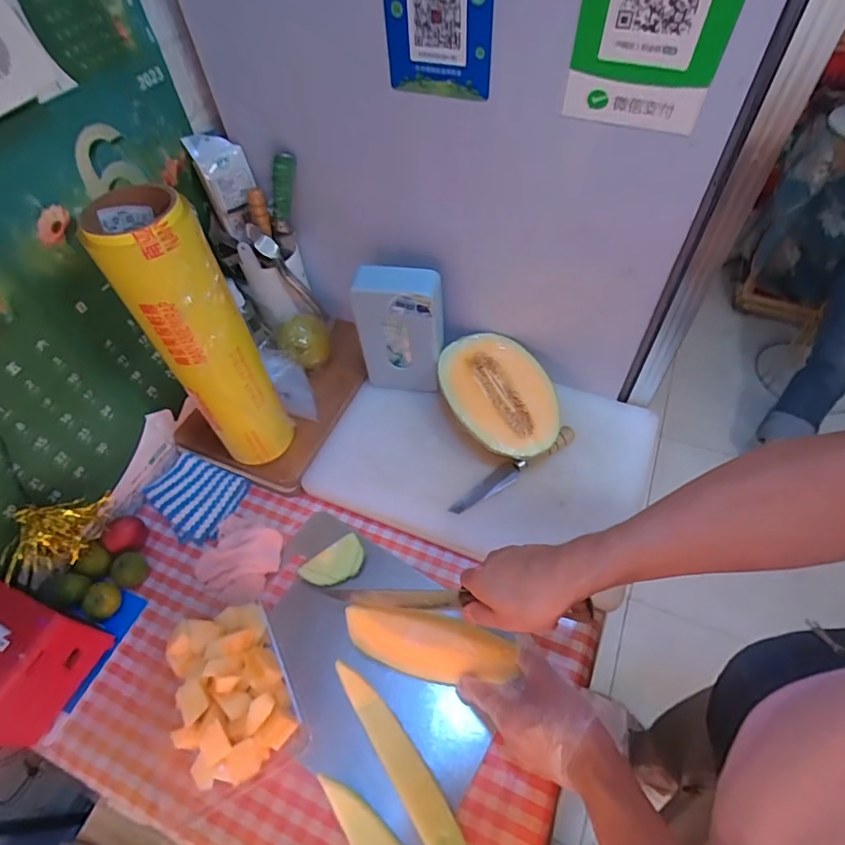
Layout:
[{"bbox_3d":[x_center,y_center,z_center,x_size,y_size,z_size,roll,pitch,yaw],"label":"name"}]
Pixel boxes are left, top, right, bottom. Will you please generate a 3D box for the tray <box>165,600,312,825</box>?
[{"bbox_3d":[-0.211,0.297,0.540,0.129,0.060,0.184,-24,57,-13],"label":"tray"}]

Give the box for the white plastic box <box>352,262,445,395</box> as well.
[{"bbox_3d":[-0.030,-0.128,0.711,0.118,0.200,0.054,9,56,10],"label":"white plastic box"}]

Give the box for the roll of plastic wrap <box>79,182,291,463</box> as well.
[{"bbox_3d":[-0.248,-0.086,0.572,0.098,0.337,0.104,-2,55,2],"label":"roll of plastic wrap"}]

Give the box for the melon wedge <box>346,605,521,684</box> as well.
[{"bbox_3d":[0.002,0.245,0.544,0.176,0.053,0.058,5,55,15],"label":"melon wedge"}]

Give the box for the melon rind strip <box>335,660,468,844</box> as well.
[{"bbox_3d":[-0.022,0.341,0.496,0.035,0.040,0.210,-32,59,-18],"label":"melon rind strip"}]

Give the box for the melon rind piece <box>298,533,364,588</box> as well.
[{"bbox_3d":[-0.113,0.184,0.635,0.083,0.029,0.047,-29,58,-16],"label":"melon rind piece"}]

